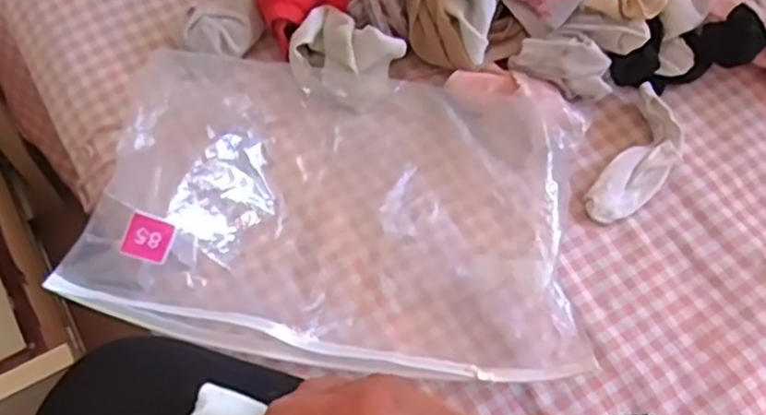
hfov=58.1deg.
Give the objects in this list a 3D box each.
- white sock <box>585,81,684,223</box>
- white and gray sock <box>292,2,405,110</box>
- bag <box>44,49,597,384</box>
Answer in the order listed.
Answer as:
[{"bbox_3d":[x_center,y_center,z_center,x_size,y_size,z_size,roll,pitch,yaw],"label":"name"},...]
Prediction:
[{"bbox_3d":[0.211,-0.041,0.565,0.050,0.029,0.128,32,77,13],"label":"white sock"},{"bbox_3d":[-0.036,-0.124,0.575,0.086,0.049,0.074,35,65,15],"label":"white and gray sock"},{"bbox_3d":[-0.031,-0.007,0.521,0.348,0.055,0.242,7,61,1],"label":"bag"}]

